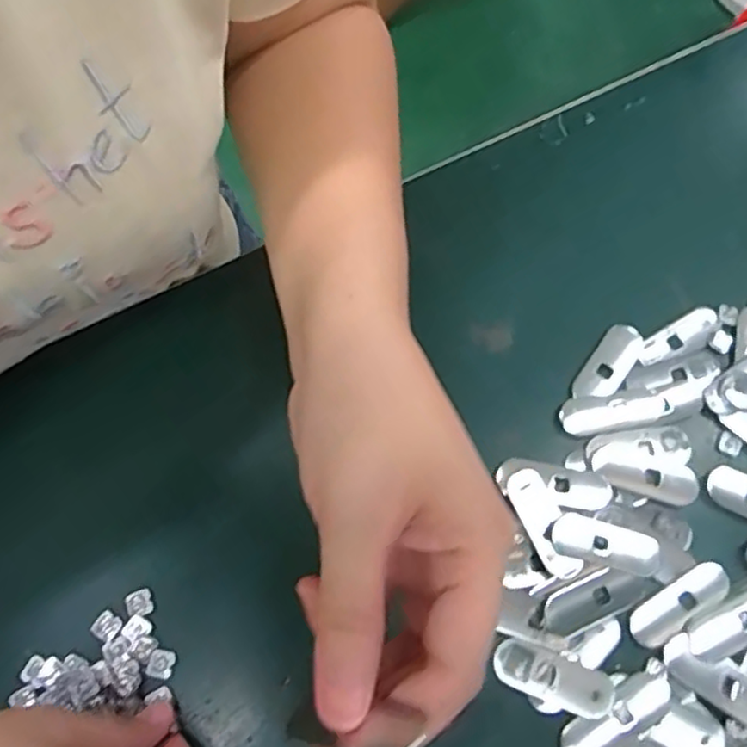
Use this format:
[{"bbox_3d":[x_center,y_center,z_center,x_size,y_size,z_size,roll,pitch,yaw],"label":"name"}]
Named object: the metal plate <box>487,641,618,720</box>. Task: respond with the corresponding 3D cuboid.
[{"bbox_3d":[0.075,0.128,0.283,0.049,0.004,0.017,20,70,4],"label":"metal plate"}]

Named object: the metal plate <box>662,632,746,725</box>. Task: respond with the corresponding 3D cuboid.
[{"bbox_3d":[0.147,0.131,0.285,0.050,0.004,0.017,35,72,10],"label":"metal plate"}]

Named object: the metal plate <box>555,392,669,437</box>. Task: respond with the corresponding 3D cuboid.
[{"bbox_3d":[0.117,0.019,0.327,0.053,0.004,0.018,-7,70,-5],"label":"metal plate"}]

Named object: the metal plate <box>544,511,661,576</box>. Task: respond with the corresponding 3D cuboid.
[{"bbox_3d":[0.104,0.076,0.304,0.050,0.004,0.019,17,70,3],"label":"metal plate"}]

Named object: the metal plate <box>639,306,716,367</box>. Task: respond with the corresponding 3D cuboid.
[{"bbox_3d":[0.157,-0.018,0.347,0.050,0.004,0.017,-28,74,-12],"label":"metal plate"}]

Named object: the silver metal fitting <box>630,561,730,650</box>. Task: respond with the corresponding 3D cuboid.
[{"bbox_3d":[0.135,0.102,0.298,0.049,0.005,0.017,-30,74,-13],"label":"silver metal fitting"}]

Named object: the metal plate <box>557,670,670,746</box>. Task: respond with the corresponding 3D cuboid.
[{"bbox_3d":[0.100,0.143,0.278,0.052,0.005,0.020,-32,74,-13],"label":"metal plate"}]

